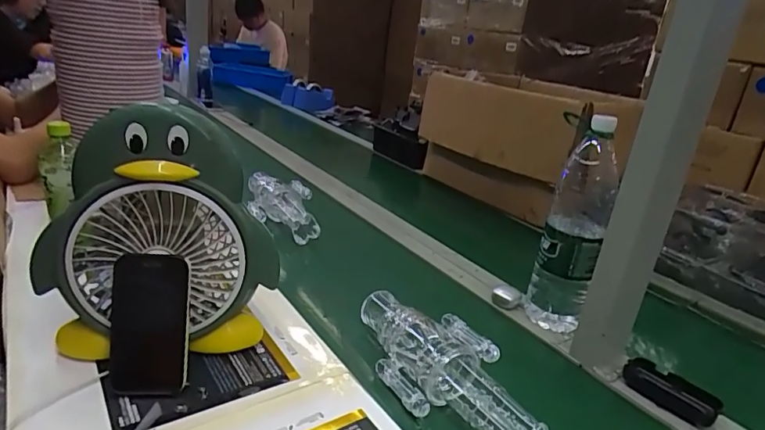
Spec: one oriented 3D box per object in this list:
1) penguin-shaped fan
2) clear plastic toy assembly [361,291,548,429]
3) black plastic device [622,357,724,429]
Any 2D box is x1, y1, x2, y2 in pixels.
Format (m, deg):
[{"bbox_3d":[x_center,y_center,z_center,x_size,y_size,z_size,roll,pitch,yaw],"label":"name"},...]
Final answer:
[{"bbox_3d":[-0.262,0.027,0.573,0.258,0.284,0.110,3,21,-10],"label":"penguin-shaped fan"},{"bbox_3d":[0.067,0.180,0.586,0.112,0.062,0.294,-5,24,-28],"label":"clear plastic toy assembly"},{"bbox_3d":[0.376,0.228,0.635,0.044,0.025,0.110,-14,30,-43],"label":"black plastic device"}]

